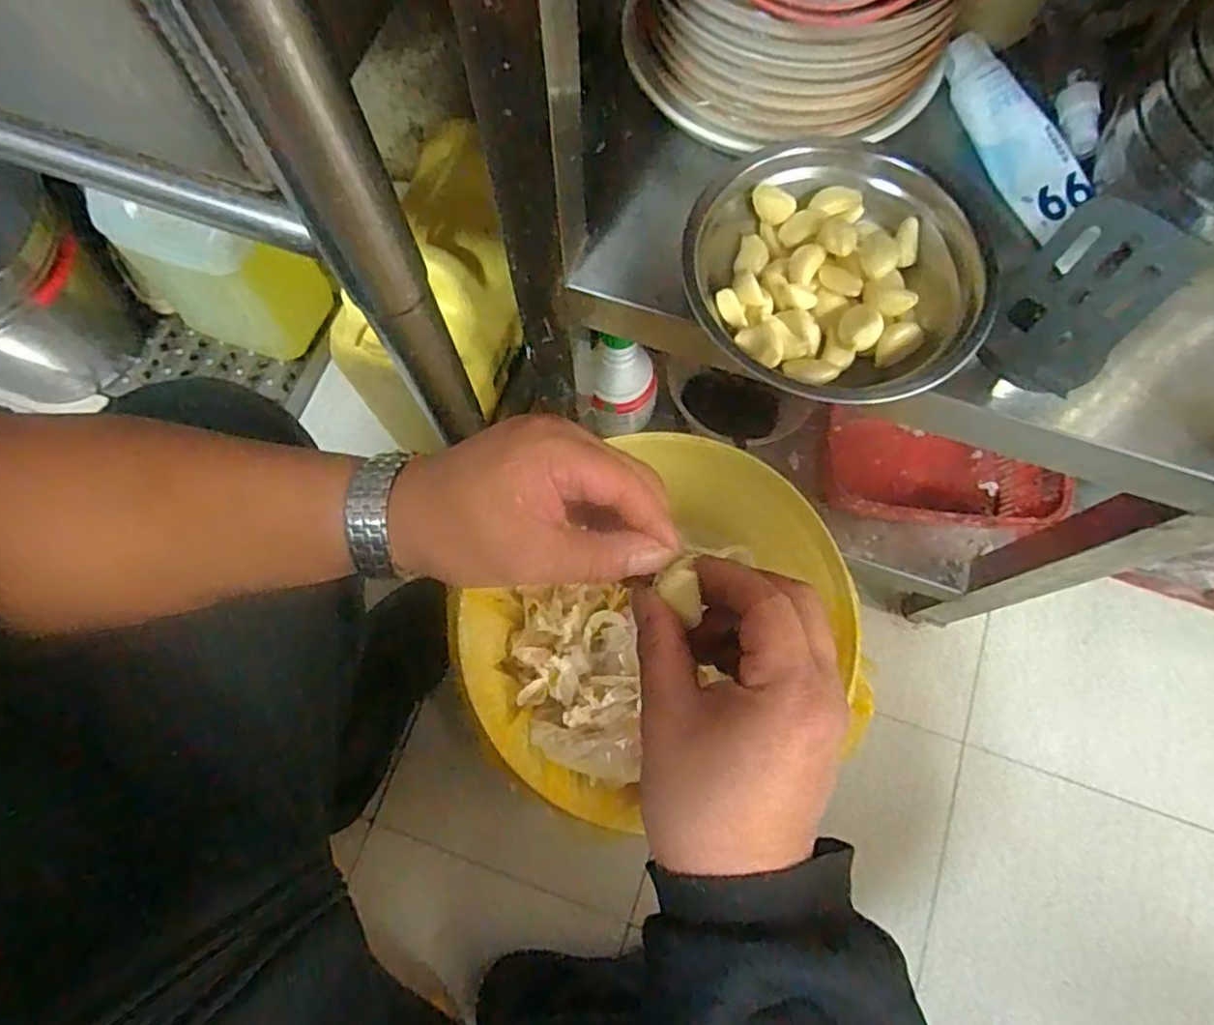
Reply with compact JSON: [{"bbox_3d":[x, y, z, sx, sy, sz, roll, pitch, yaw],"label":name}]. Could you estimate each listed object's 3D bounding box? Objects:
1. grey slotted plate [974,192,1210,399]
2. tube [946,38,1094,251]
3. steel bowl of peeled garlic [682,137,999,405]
[{"bbox_3d":[0.238,-0.106,0.346,0.065,0.091,0.008,26,43,5],"label":"grey slotted plate"},{"bbox_3d":[0.252,-0.231,0.414,0.044,0.026,0.124,-23,75,-6],"label":"tube"},{"bbox_3d":[0.124,-0.132,0.377,0.158,0.042,0.154,0,74,0],"label":"steel bowl of peeled garlic"}]

